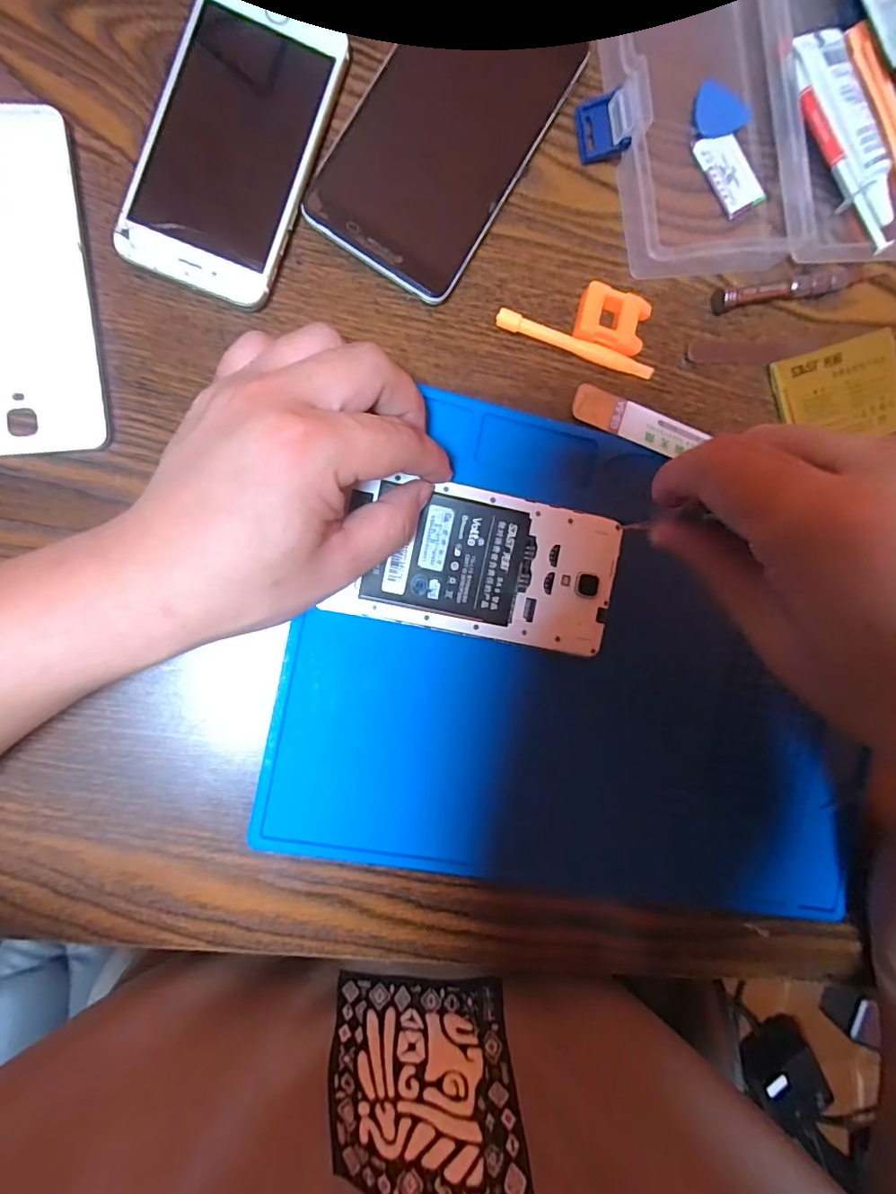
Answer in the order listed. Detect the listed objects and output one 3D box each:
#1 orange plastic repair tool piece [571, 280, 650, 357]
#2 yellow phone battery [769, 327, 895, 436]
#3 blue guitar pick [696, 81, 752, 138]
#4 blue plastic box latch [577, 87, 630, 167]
[{"bbox_3d":[0.081,-0.136,0.255,0.034,0.012,0.027,13,90,-9],"label":"orange plastic repair tool piece"},{"bbox_3d":[0.214,-0.111,0.279,0.077,0.007,0.052,-16,94,-7],"label":"yellow phone battery"},{"bbox_3d":[0.139,-0.251,0.262,0.032,0.004,0.027,-23,95,-7],"label":"blue guitar pick"},{"bbox_3d":[0.075,-0.229,0.251,0.019,0.016,0.027,-14,94,-8],"label":"blue plastic box latch"}]

